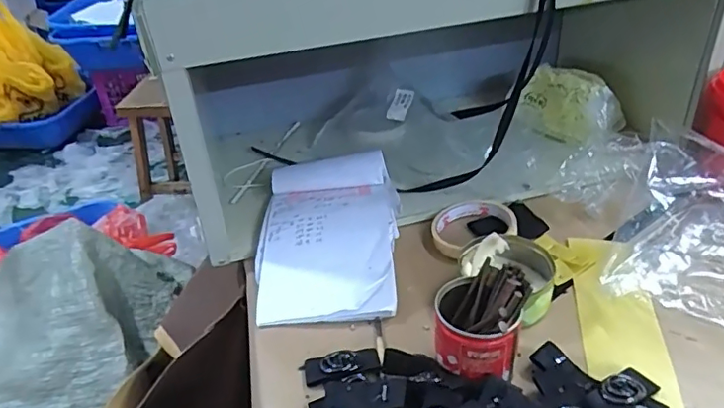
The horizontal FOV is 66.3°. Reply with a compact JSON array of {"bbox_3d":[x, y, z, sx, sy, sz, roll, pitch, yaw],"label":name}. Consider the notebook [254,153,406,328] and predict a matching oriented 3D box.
[{"bbox_3d":[-0.036,0.025,0.589,0.143,0.028,0.237,-2,35,1],"label":"notebook"}]

